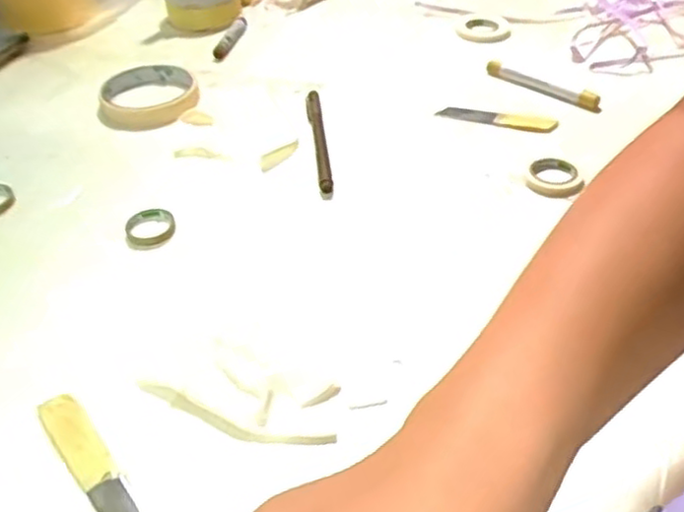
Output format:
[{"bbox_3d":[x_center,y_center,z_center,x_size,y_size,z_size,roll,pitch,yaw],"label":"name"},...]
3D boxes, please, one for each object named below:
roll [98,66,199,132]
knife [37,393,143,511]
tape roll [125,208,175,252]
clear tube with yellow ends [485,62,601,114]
[{"bbox_3d":[-0.172,-0.143,0.628,0.084,0.017,0.088,-10,43,-7],"label":"roll"},{"bbox_3d":[-0.127,0.106,0.359,0.020,0.011,0.096,-29,48,-27],"label":"knife"},{"bbox_3d":[-0.134,-0.018,0.497,0.034,0.012,0.034,-1,41,1],"label":"tape roll"},{"bbox_3d":[0.176,-0.153,0.627,0.114,0.009,0.018,29,52,31],"label":"clear tube with yellow ends"}]

